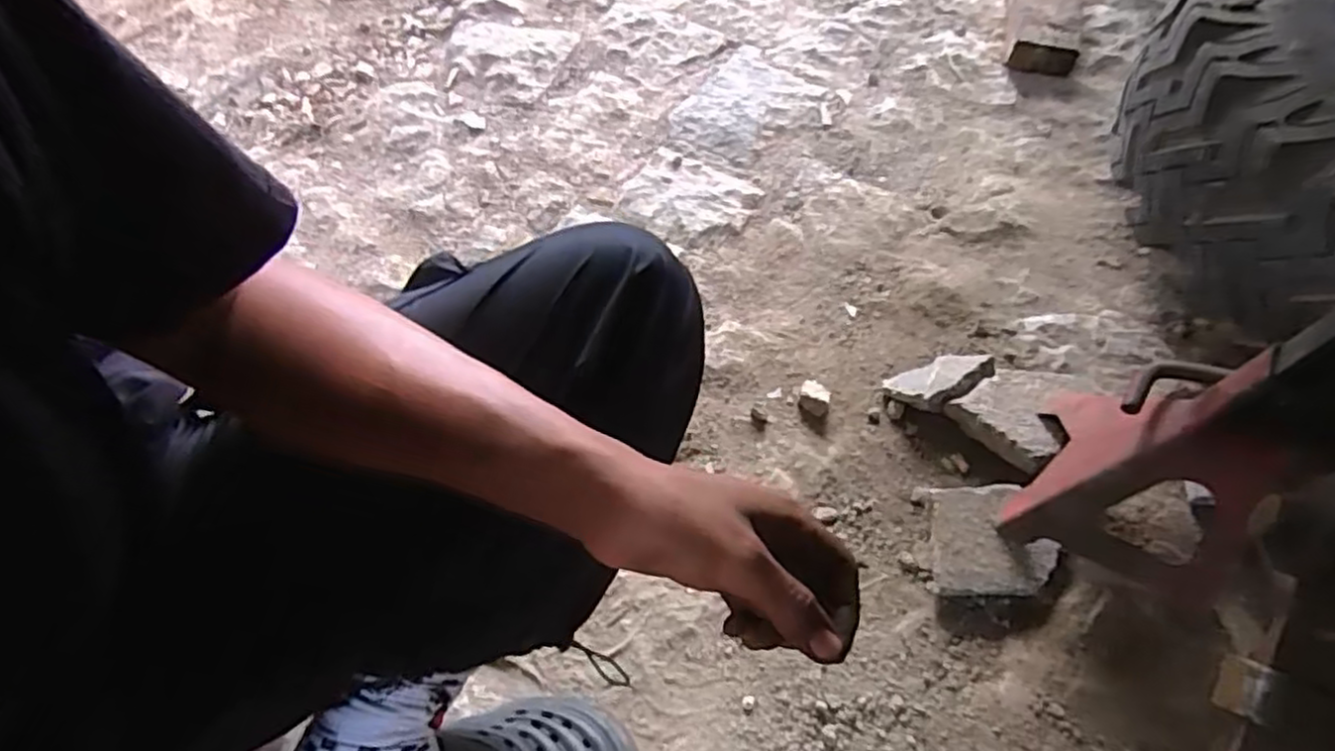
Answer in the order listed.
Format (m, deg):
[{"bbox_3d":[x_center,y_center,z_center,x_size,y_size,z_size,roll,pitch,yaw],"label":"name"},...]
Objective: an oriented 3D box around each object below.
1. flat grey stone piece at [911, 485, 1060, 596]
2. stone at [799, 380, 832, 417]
[{"bbox_3d":[0.293,0.151,0.657,0.118,0.037,0.107,4,58,5],"label":"flat grey stone piece"},{"bbox_3d":[0.161,0.025,0.773,0.031,0.021,0.038,11,58,9],"label":"stone"}]

